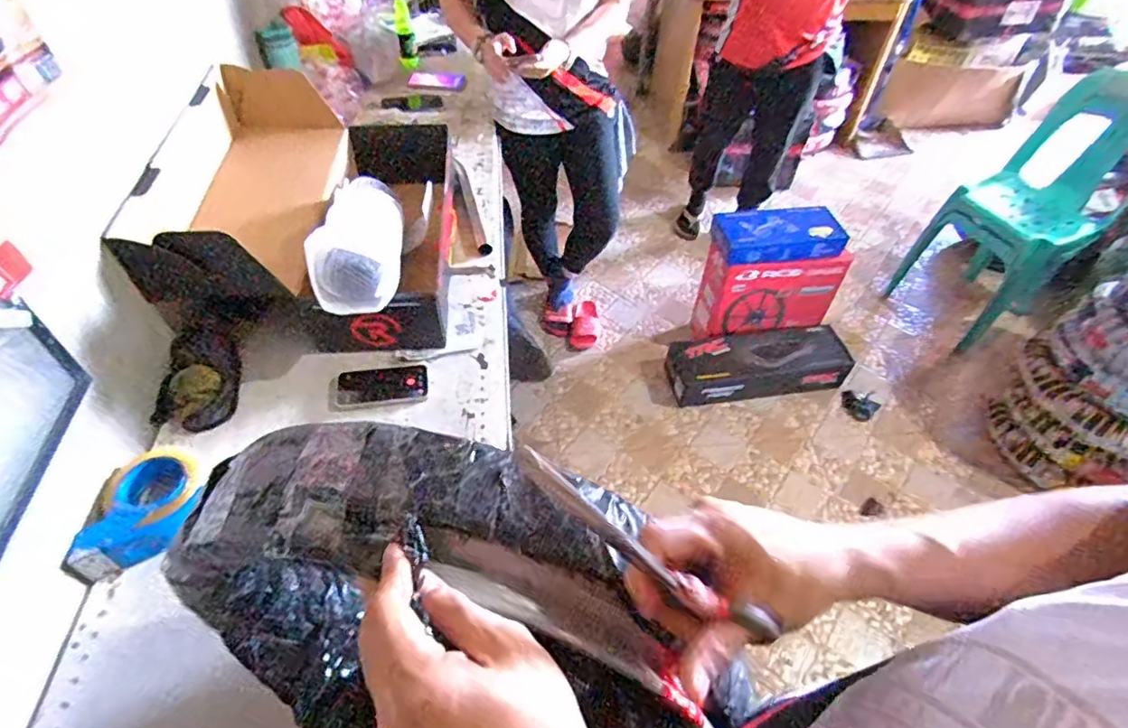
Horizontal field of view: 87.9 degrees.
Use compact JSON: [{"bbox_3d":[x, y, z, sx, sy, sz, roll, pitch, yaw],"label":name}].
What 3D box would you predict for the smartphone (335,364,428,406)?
[{"bbox_3d":[-0.298,0.034,0.960,0.143,0.013,0.070,-4,49,-6],"label":"smartphone"}]

